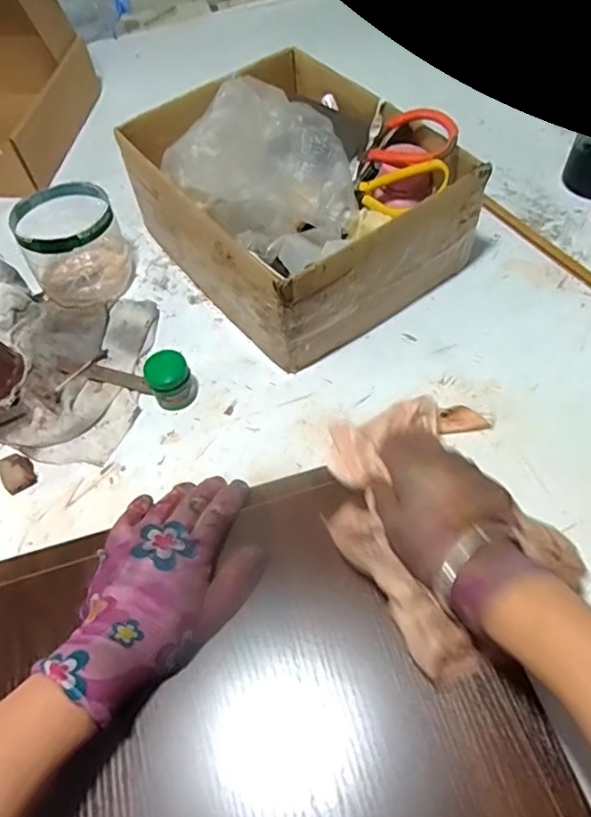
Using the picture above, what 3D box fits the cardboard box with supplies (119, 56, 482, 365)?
[{"bbox_3d":[-0.002,-0.240,0.588,0.262,0.168,0.319,-33,61,-18],"label":"cardboard box with supplies"}]

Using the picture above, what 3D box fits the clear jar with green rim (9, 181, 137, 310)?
[{"bbox_3d":[-0.234,-0.172,0.603,0.101,0.089,0.096,-2,56,2],"label":"clear jar with green rim"}]

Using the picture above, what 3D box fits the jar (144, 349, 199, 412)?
[{"bbox_3d":[-0.115,-0.026,0.531,0.042,0.049,0.035,-28,59,-15],"label":"jar"}]

